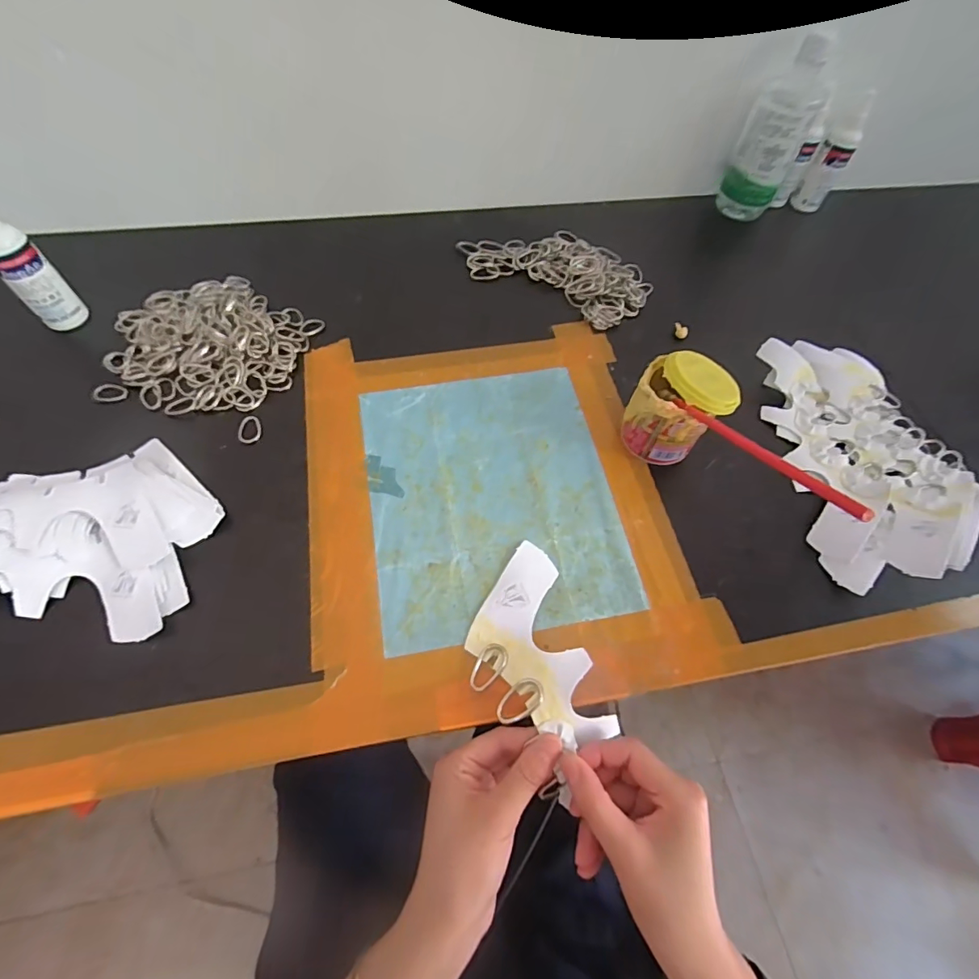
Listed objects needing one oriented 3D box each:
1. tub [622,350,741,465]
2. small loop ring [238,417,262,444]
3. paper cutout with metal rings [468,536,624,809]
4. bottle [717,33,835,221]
[{"bbox_3d":[0.161,-0.068,0.410,0.072,0.085,0.067,1,61,-2],"label":"tub"},{"bbox_3d":[-0.219,-0.055,0.432,0.019,0.004,0.029,8,61,2],"label":"small loop ring"},{"bbox_3d":[0.030,0.117,0.331,0.081,0.023,0.162,-10,53,-8],"label":"paper cutout with metal rings"},{"bbox_3d":[0.342,-0.420,0.574,0.073,0.181,0.054,27,63,13],"label":"bottle"}]

